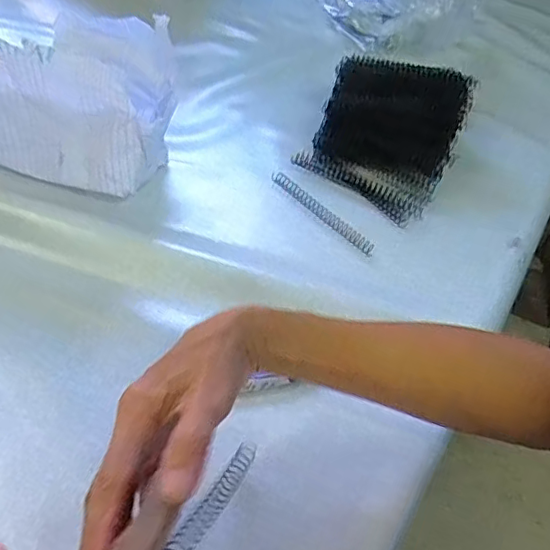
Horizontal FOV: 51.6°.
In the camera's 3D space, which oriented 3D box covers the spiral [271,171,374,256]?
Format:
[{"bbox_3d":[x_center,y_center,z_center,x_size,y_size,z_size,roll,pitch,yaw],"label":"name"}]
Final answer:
[{"bbox_3d":[0.048,-0.069,0.605,0.013,0.007,0.155,-27,54,-30],"label":"spiral"}]

